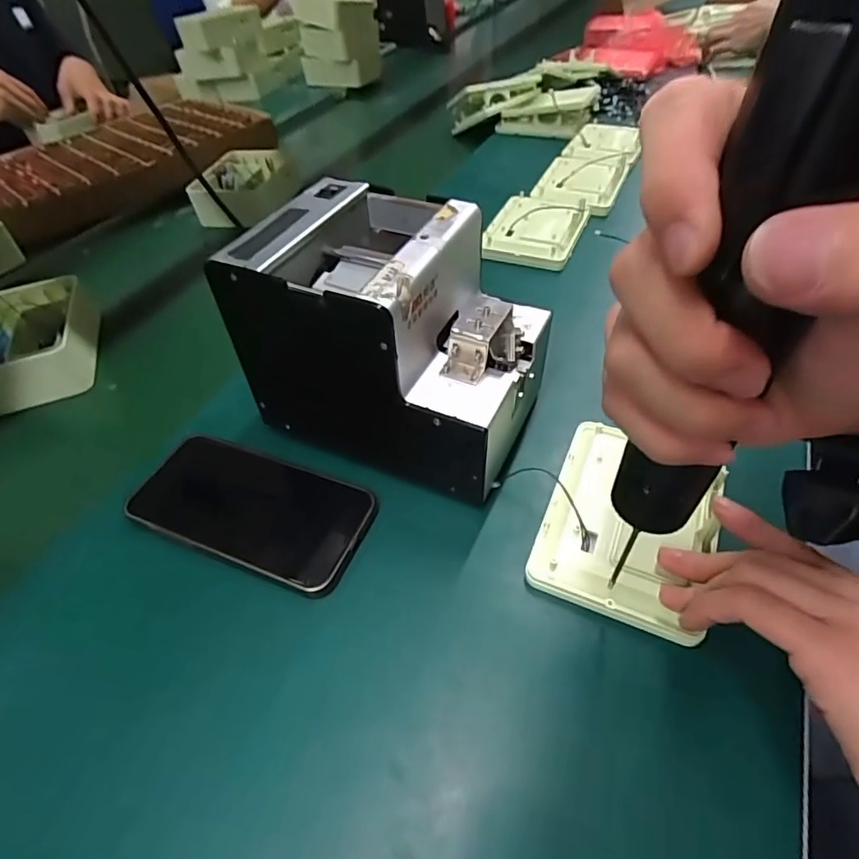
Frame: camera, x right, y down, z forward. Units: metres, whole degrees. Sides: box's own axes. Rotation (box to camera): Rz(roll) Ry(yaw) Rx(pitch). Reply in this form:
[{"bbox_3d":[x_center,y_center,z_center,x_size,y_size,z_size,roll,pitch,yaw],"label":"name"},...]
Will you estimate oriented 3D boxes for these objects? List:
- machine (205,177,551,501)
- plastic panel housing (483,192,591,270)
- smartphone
[{"bbox_3d":[-0.018,-0.065,0.356,0.181,0.141,0.128,20,51,17],"label":"machine"},{"bbox_3d":[0.119,-0.231,0.584,0.103,0.023,0.131,12,50,17],"label":"plastic panel housing"},{"bbox_3d":[-0.117,0.050,0.347,0.157,0.006,0.080,17,51,15],"label":"smartphone"}]

